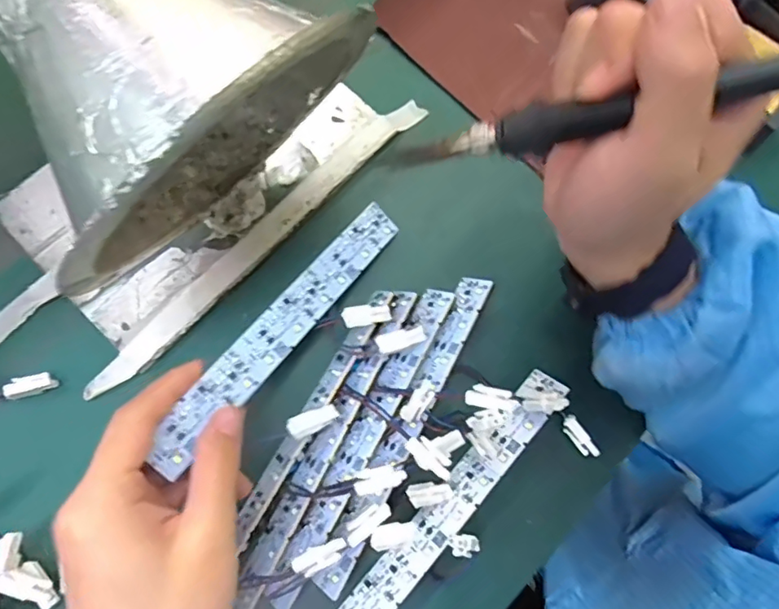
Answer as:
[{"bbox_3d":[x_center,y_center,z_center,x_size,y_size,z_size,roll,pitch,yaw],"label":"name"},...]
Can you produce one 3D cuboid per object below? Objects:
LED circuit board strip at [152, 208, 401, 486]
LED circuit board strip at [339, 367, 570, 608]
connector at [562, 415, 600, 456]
[{"bbox_3d":[-0.055,0.008,0.294,0.025,0.004,0.187,47,59,-13],"label":"LED circuit board strip"},{"bbox_3d":[0.032,0.112,0.296,0.189,0.004,0.025,-47,51,-13],"label":"LED circuit board strip"},{"bbox_3d":[0.112,0.078,0.317,0.009,0.008,0.027,-34,80,-10],"label":"connector"}]

